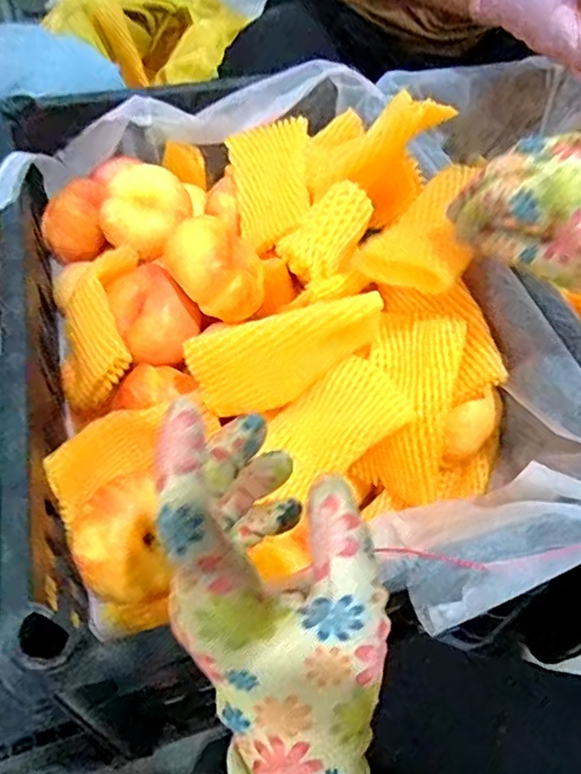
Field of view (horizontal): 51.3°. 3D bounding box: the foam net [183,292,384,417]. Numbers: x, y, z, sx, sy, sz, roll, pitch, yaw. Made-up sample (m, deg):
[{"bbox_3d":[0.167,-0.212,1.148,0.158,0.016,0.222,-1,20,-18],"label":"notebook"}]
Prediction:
[{"bbox_3d":[0.000,-0.023,0.392,0.125,0.055,0.030,-22,56,4],"label":"foam net"}]

